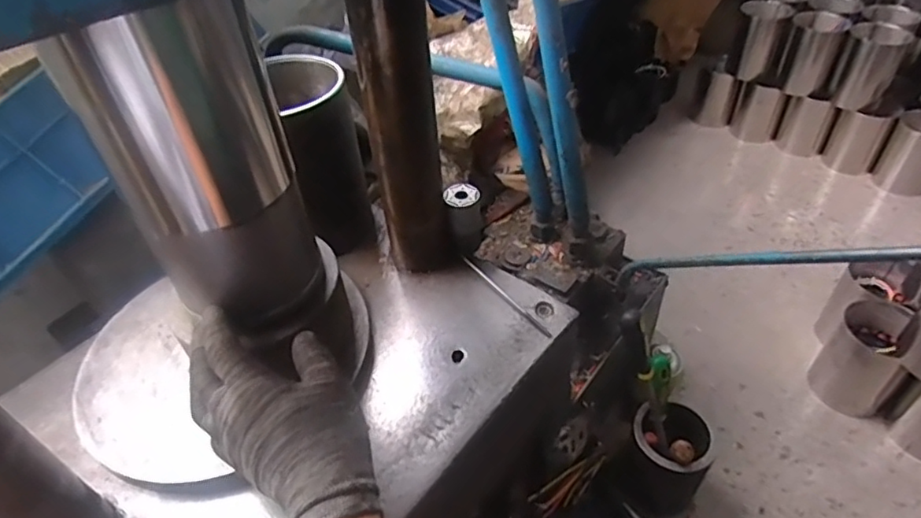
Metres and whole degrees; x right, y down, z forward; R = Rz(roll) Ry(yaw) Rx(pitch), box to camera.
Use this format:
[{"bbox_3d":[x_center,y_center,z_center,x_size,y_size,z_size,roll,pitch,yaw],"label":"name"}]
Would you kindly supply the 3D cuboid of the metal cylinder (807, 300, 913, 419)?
[{"bbox_3d":[0.675,0.162,0.959,0.114,0.162,0.127,33,55,30],"label":"metal cylinder"}]

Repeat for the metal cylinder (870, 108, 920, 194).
[{"bbox_3d":[1.059,-0.247,1.328,0.109,0.165,0.104,-1,45,1],"label":"metal cylinder"}]

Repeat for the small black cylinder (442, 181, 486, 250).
[{"bbox_3d":[0.003,-0.046,0.634,0.035,0.071,0.034,-3,43,2],"label":"small black cylinder"}]

